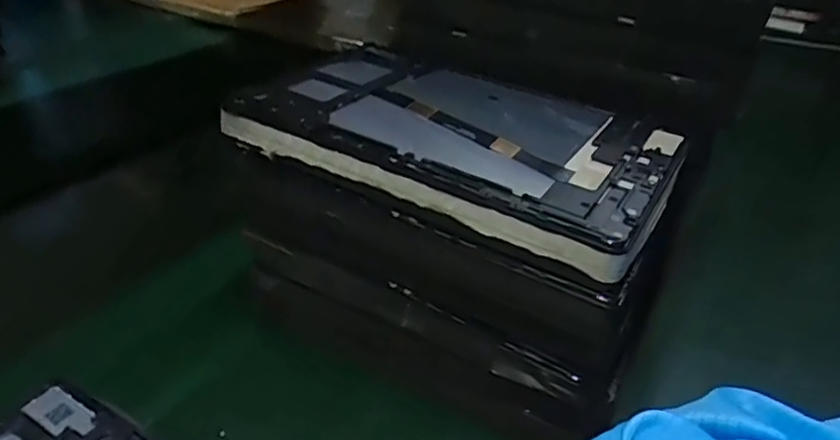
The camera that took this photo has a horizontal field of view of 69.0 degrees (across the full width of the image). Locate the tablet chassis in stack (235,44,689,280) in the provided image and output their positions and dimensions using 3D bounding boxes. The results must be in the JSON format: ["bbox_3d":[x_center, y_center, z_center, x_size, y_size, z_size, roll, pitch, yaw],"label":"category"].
[{"bbox_3d":[0.023,-0.056,0.370,0.242,0.021,0.156,20,36,23],"label":"tablet chassis in stack"}]

